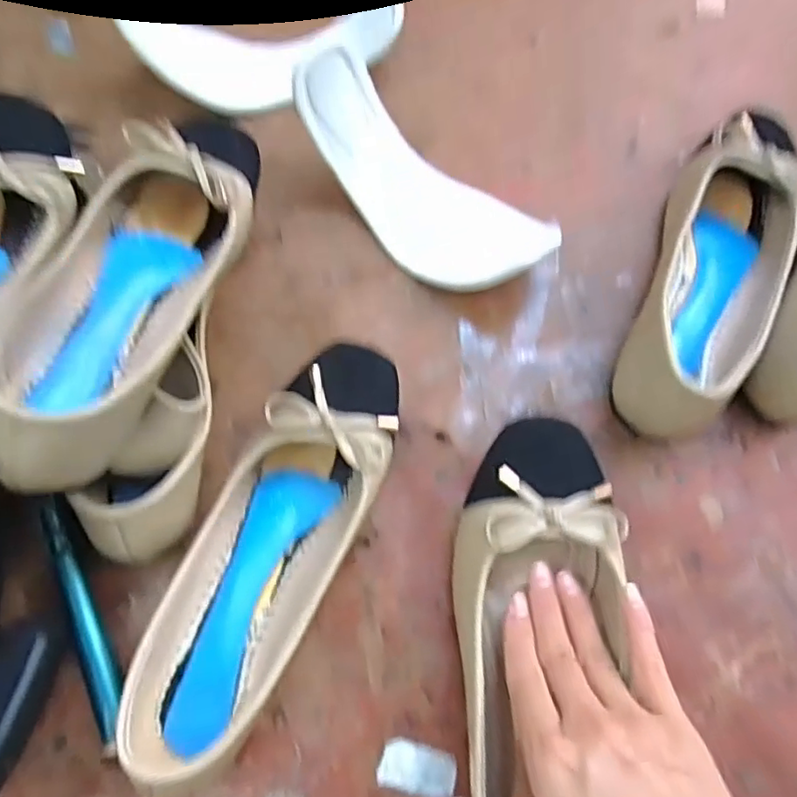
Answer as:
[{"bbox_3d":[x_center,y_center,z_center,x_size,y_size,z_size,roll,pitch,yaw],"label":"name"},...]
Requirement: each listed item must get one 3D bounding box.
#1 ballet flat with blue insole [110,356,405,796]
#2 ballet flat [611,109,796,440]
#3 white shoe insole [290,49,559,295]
[{"bbox_3d":[-0.070,0.077,0.326,0.082,0.060,0.248,25,74,8],"label":"ballet flat with blue insole"},{"bbox_3d":[0.202,-0.082,0.384,0.076,0.051,0.211,24,73,8],"label":"ballet flat"},{"bbox_3d":[0.009,-0.138,0.398,0.182,0.052,0.067,44,77,1],"label":"white shoe insole"}]

